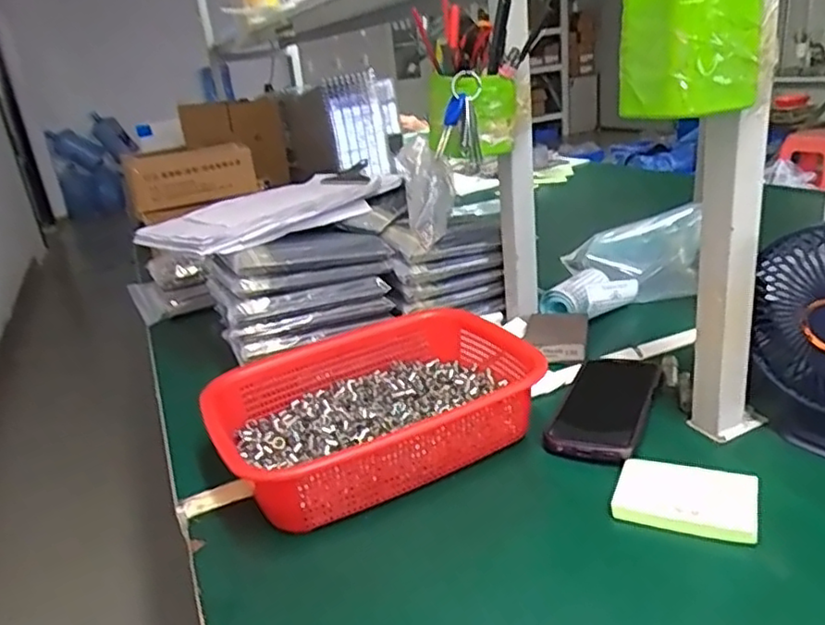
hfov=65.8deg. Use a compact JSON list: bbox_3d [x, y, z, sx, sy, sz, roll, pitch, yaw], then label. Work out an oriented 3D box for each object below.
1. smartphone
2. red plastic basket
[{"bbox_3d":[0.180,0.083,0.594,0.077,0.012,0.161,6,25,30],"label":"smartphone"},{"bbox_3d":[-0.026,0.082,0.588,0.290,0.066,0.213,-17,24,-25],"label":"red plastic basket"}]

